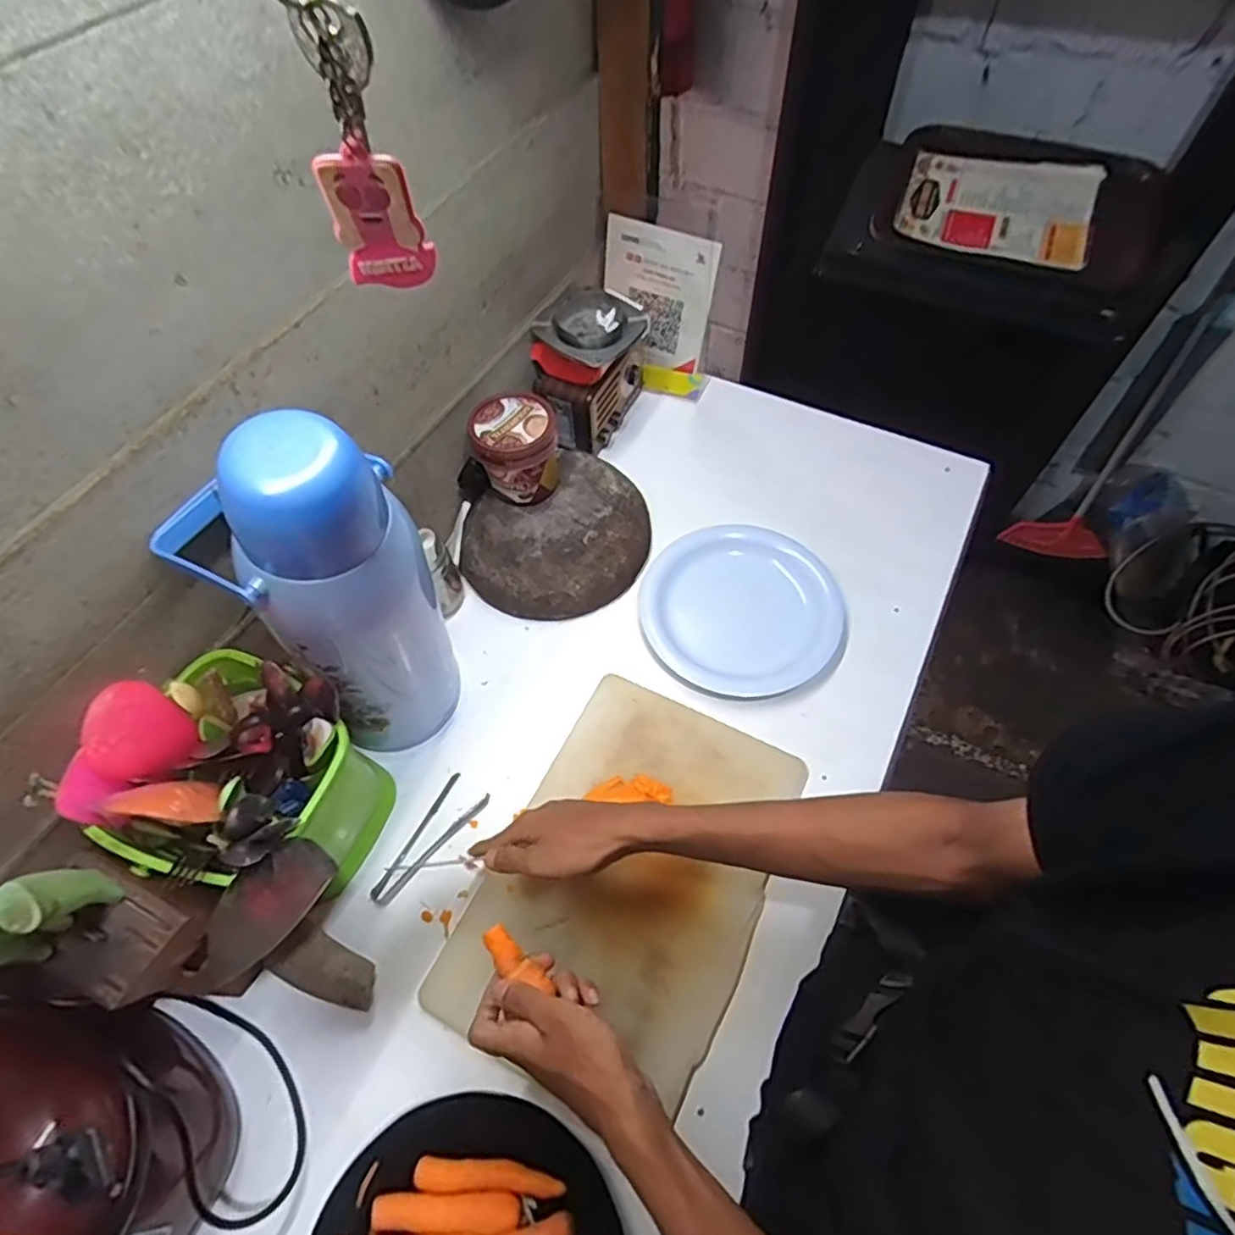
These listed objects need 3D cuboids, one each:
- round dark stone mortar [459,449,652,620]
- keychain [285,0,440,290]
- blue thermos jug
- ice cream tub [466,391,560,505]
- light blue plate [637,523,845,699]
[{"bbox_3d":[-0.069,-0.096,0.784,0.191,0.072,0.202,-1,58,1],"label":"round dark stone mortar"},{"bbox_3d":[-0.077,-0.143,0.191,0.029,0.097,0.007,5,57,5],"label":"keychain"},{"bbox_3d":[-0.222,-0.013,0.545,0.151,0.388,0.115,-34,64,-18],"label":"blue thermos jug"},{"bbox_3d":[-0.113,-0.185,0.743,0.093,0.093,0.086,1,59,-2],"label":"ice cream tub"},{"bbox_3d":[0.141,-0.013,0.749,0.224,0.024,0.206,-1,58,1],"label":"light blue plate"}]

